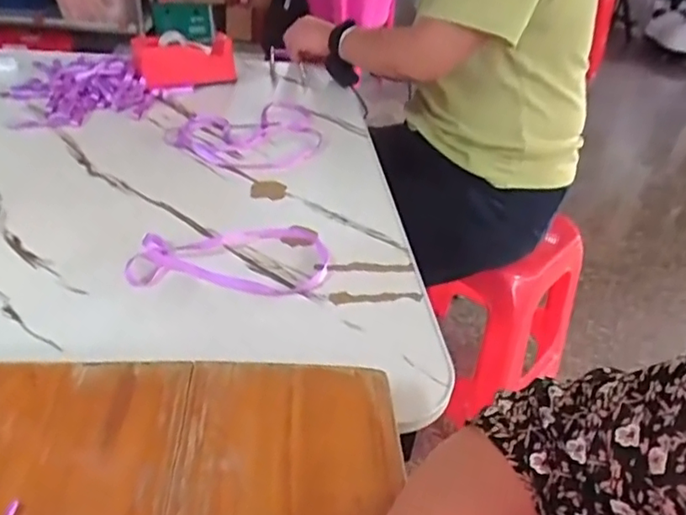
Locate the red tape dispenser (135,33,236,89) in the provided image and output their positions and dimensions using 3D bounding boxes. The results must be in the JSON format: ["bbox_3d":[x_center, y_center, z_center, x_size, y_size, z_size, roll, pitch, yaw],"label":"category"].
[{"bbox_3d":[-0.238,-0.303,0.929,0.145,0.071,0.030,-11,39,-23],"label":"red tape dispenser"}]

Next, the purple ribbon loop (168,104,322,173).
[{"bbox_3d":[-0.116,-0.181,0.842,0.194,0.010,0.222,16,36,13],"label":"purple ribbon loop"}]

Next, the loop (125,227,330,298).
[{"bbox_3d":[-0.108,0.004,0.592,0.192,0.012,0.106,-6,37,-17],"label":"loop"}]

